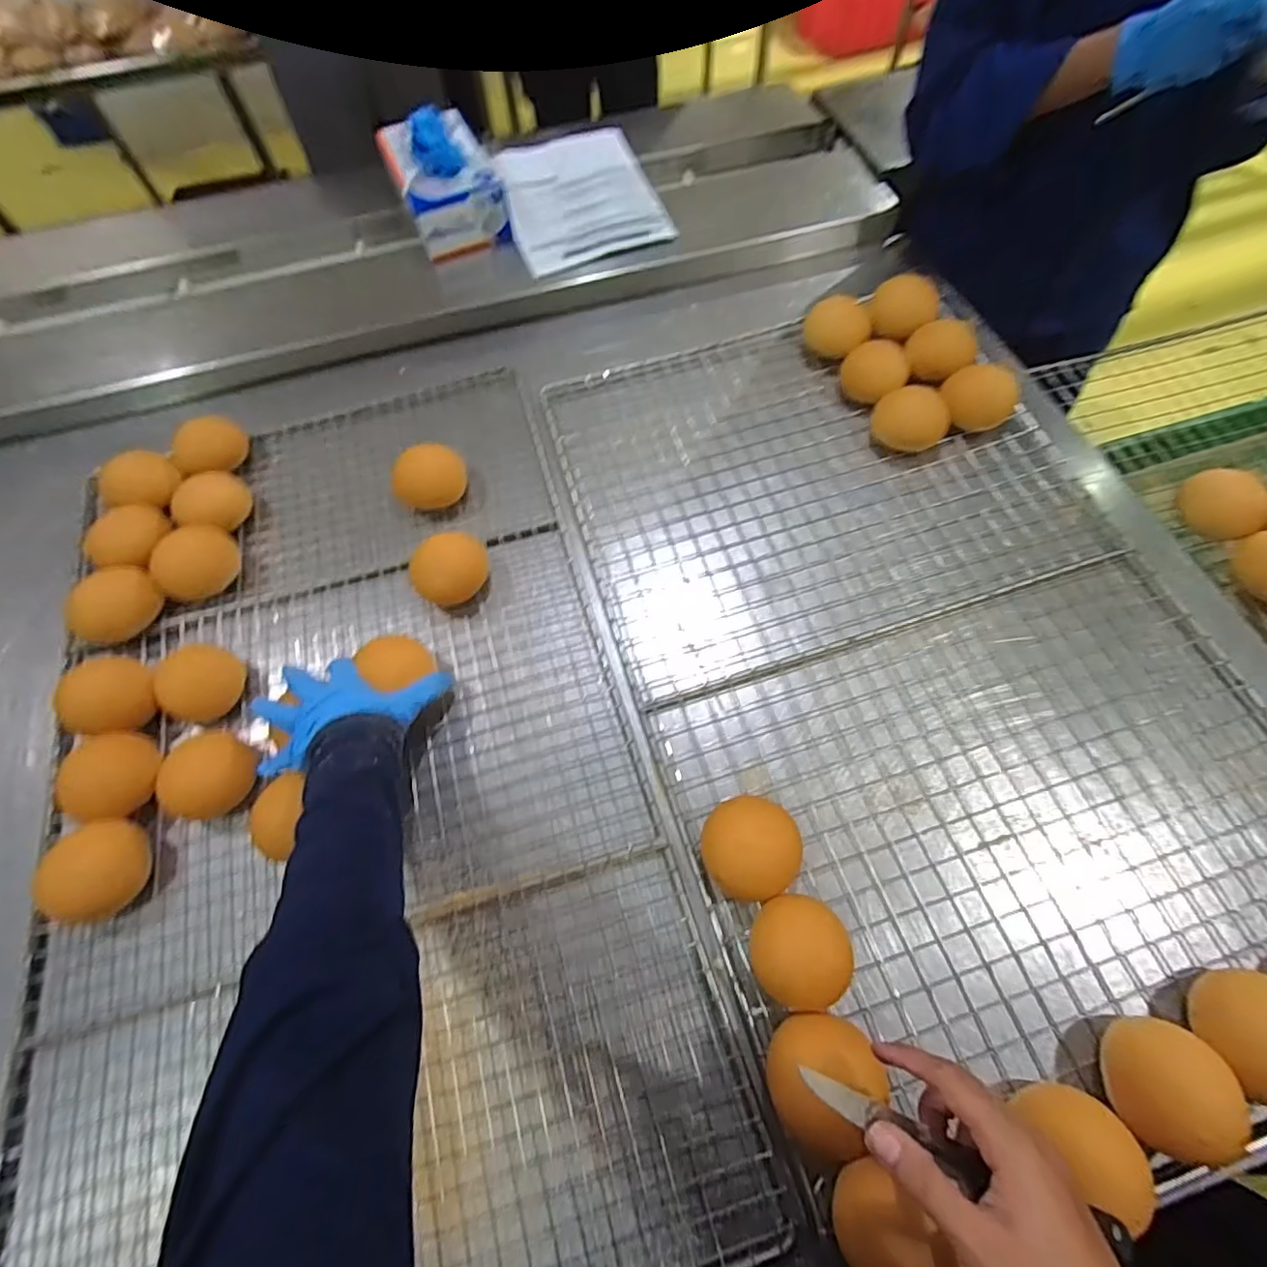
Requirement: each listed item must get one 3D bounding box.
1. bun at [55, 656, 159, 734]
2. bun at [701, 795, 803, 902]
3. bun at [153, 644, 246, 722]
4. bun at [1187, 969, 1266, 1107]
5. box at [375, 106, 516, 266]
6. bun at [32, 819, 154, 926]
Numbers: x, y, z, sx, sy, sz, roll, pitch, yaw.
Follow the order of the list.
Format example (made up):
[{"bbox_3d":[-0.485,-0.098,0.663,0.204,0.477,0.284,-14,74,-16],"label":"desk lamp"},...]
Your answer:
[{"bbox_3d":[-0.501,0.064,0.559,0.081,0.055,0.076,19,67,11],"label":"bun"},{"bbox_3d":[0.097,0.178,0.482,0.077,0.033,0.076,-1,65,2],"label":"bun"},{"bbox_3d":[-0.434,0.046,0.574,0.075,0.037,0.072,-1,65,2],"label":"bun"},{"bbox_3d":[0.435,0.281,0.403,0.062,0.046,0.077,14,66,9],"label":"bun"},{"bbox_3d":[-0.269,-0.630,0.809,0.137,0.132,0.197,-24,66,-8],"label":"box"},{"bbox_3d":[-0.459,0.202,0.491,0.068,0.053,0.076,-4,65,1],"label":"bun"}]

